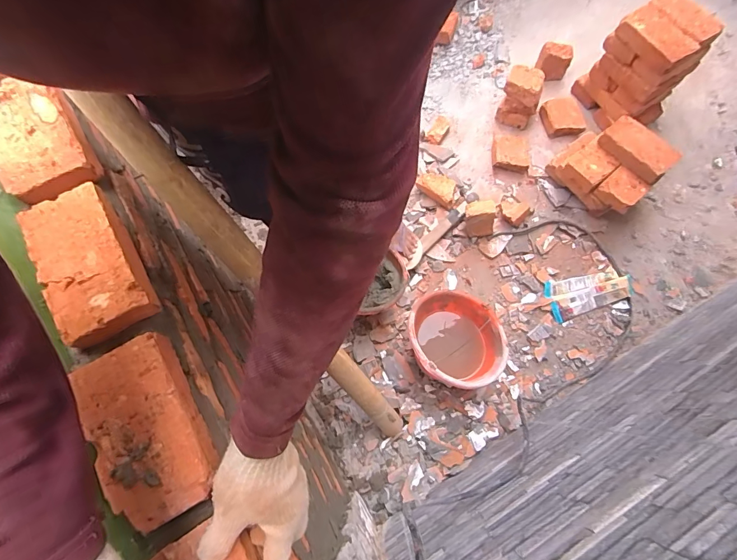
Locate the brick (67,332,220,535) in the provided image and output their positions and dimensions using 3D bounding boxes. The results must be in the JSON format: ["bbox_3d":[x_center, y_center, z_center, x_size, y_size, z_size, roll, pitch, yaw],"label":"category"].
[{"bbox_3d":[-0.240,0.162,0.425,0.100,0.042,0.188,-31,75,-9],"label":"brick"}]

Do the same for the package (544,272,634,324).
[{"bbox_3d":[0.649,0.033,1.133,0.254,0.030,0.122,-15,73,-4],"label":"package"}]

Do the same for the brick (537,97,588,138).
[{"bbox_3d":[0.649,-0.543,1.300,0.116,0.045,0.135,-9,72,-2],"label":"brick"}]

